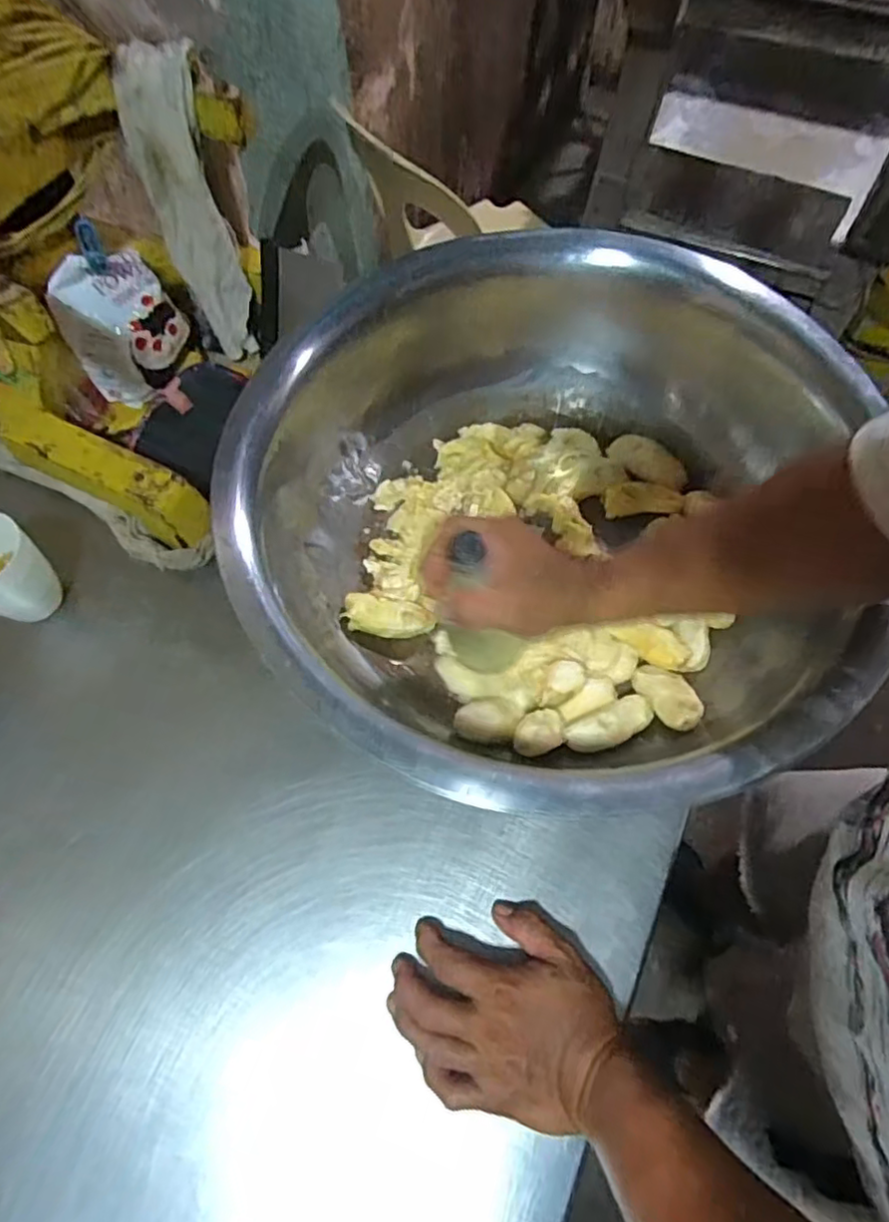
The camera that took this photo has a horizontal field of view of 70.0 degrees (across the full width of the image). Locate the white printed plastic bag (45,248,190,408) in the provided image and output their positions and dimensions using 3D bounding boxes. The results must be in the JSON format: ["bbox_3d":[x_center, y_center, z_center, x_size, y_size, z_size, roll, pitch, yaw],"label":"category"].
[{"bbox_3d":[-0.317,-0.289,0.641,0.117,0.138,0.050,-36,48,-26],"label":"white printed plastic bag"}]

